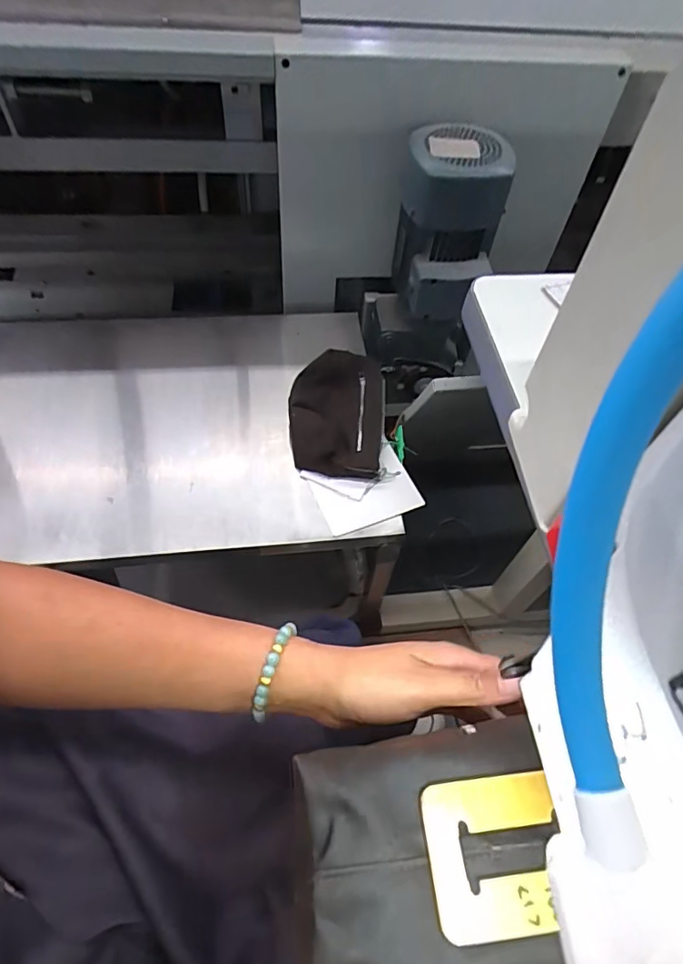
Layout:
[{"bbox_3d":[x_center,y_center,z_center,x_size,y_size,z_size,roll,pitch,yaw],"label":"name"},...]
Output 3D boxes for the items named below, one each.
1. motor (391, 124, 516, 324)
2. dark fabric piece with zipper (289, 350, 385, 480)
[{"bbox_3d":[0.158,-0.386,0.804,0.146,0.227,0.173,4,56,-1],"label":"motor"},{"bbox_3d":[-0.004,-0.106,0.787,0.141,0.055,0.229,8,56,2],"label":"dark fabric piece with zipper"}]

